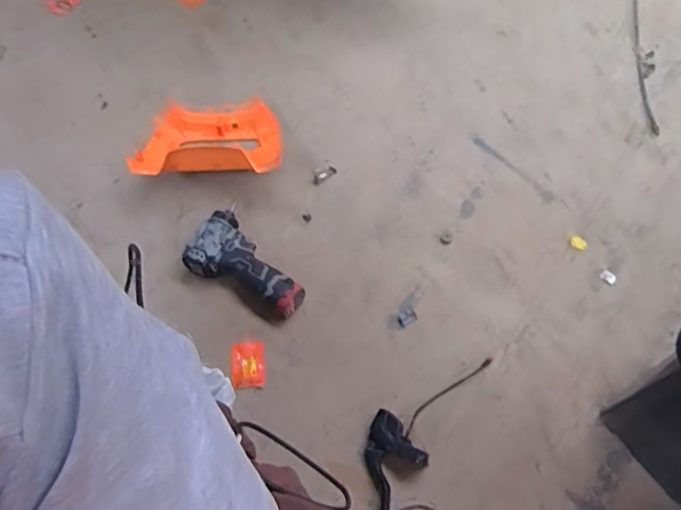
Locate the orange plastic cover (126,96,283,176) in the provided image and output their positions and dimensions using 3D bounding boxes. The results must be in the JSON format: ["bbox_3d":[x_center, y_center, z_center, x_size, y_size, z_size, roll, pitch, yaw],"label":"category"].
[{"bbox_3d":[-0.219,-0.200,0.980,0.240,0.082,0.182,-2,64,2],"label":"orange plastic cover"}]

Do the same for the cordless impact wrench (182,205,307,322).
[{"bbox_3d":[-0.154,0.026,0.884,0.110,0.052,0.196,-37,67,-14],"label":"cordless impact wrench"}]

